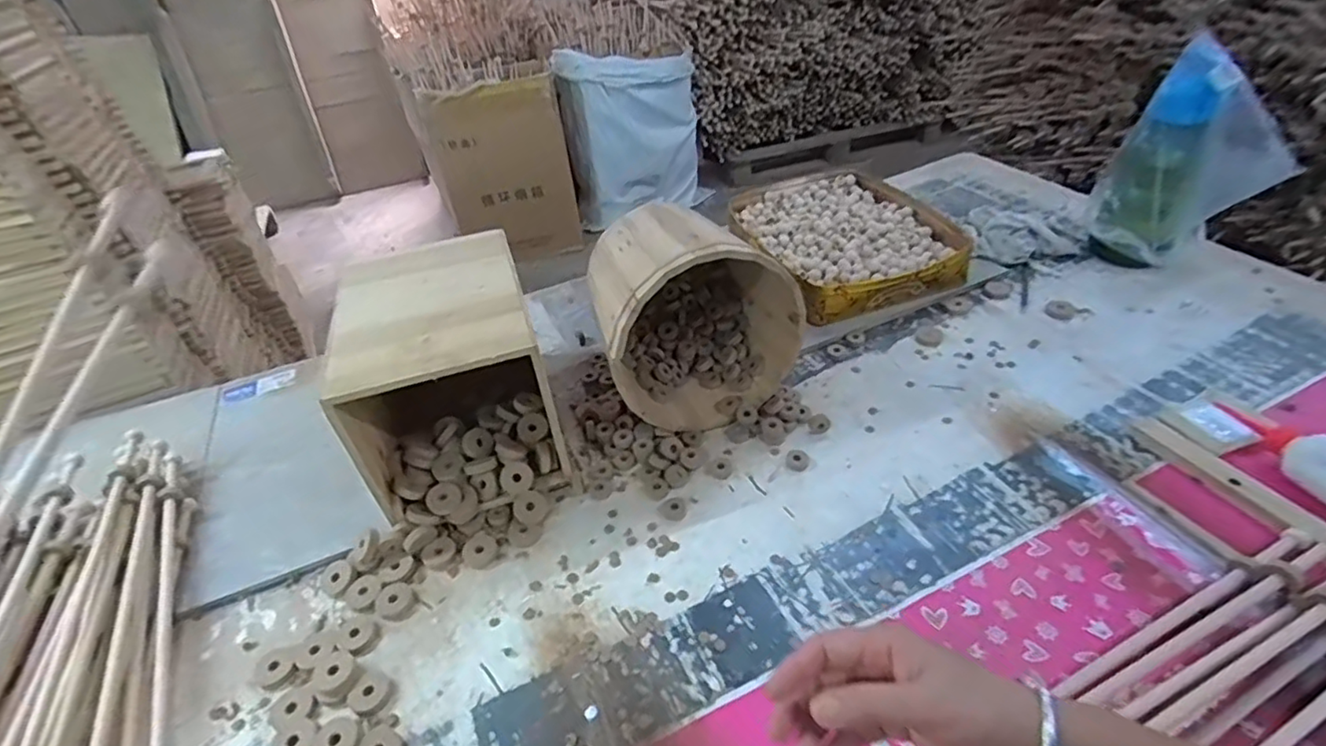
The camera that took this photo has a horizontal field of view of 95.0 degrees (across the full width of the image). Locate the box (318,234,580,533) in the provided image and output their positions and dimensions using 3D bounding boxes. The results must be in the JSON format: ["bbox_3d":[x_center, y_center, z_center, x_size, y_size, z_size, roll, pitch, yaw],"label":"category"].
[{"bbox_3d":[-0.240,0.007,0.715,0.202,0.210,0.268,-15,40,-10],"label":"box"}]

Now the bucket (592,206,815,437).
[{"bbox_3d":[0.029,-0.096,0.779,0.244,0.227,0.244,-4,40,3],"label":"bucket"}]

